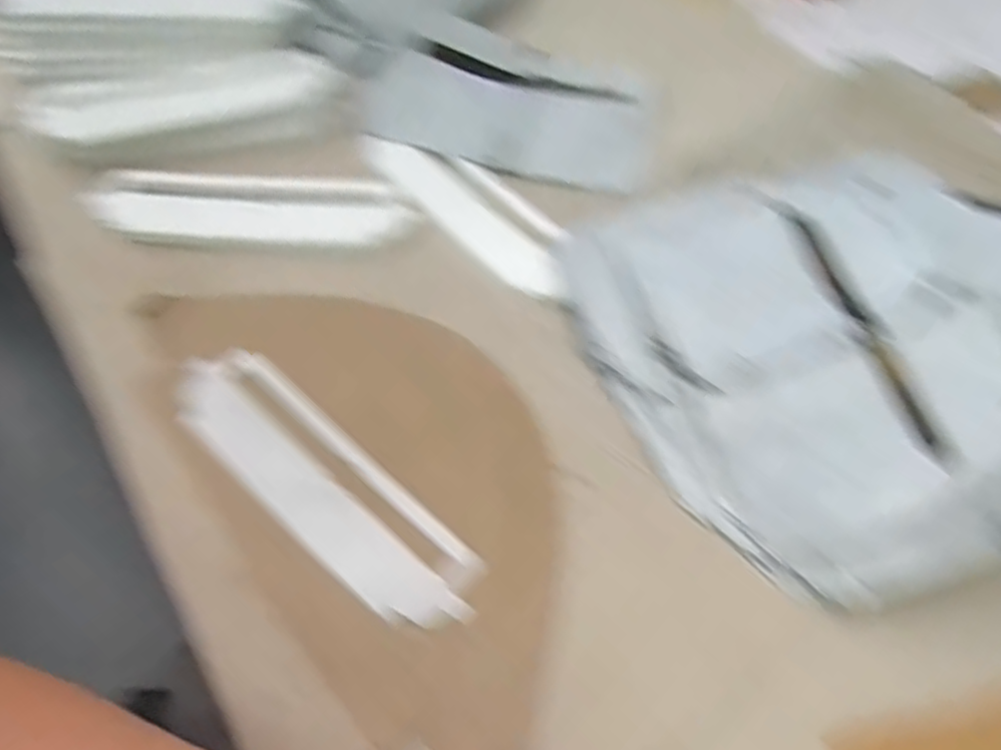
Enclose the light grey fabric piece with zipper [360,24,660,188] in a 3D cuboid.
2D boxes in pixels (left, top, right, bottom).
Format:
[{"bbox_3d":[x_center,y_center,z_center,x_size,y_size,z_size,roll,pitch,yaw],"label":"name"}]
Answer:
[{"bbox_3d":[0.010,-0.186,0.516,0.198,0.021,0.114,12,65,-5],"label":"light grey fabric piece with zipper"}]

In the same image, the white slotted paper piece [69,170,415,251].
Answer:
[{"bbox_3d":[-0.158,-0.109,0.468,0.205,0.017,0.052,1,60,-1],"label":"white slotted paper piece"}]

